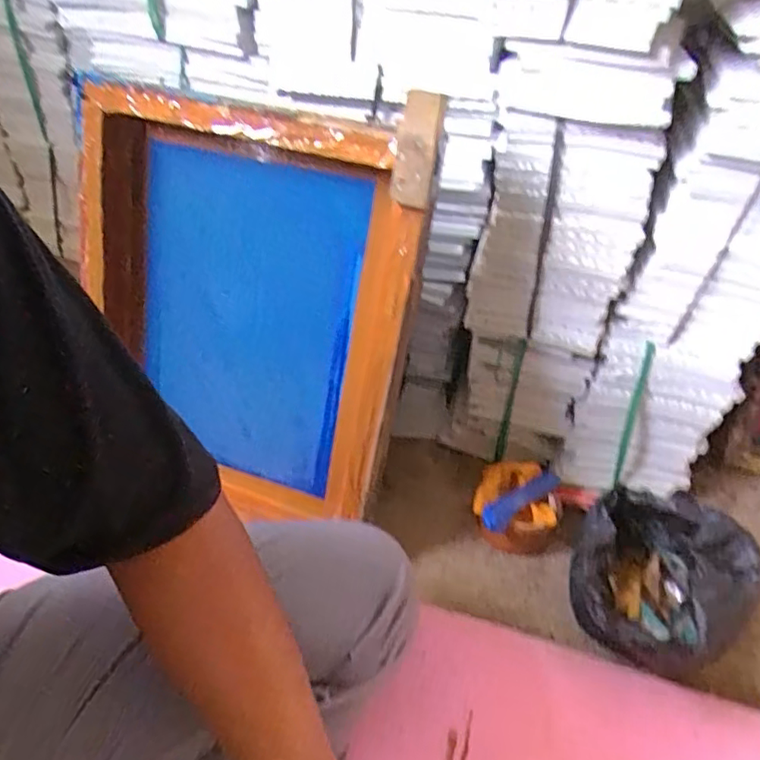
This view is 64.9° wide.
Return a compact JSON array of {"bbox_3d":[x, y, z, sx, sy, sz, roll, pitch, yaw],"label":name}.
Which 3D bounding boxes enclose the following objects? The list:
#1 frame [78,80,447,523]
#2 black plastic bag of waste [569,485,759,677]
[{"bbox_3d":[-0.157,-0.073,0.677,0.386,0.502,0.070,18,31,14],"label":"frame"},{"bbox_3d":[0.285,0.211,0.632,0.143,0.139,0.165,-18,42,-26],"label":"black plastic bag of waste"}]

